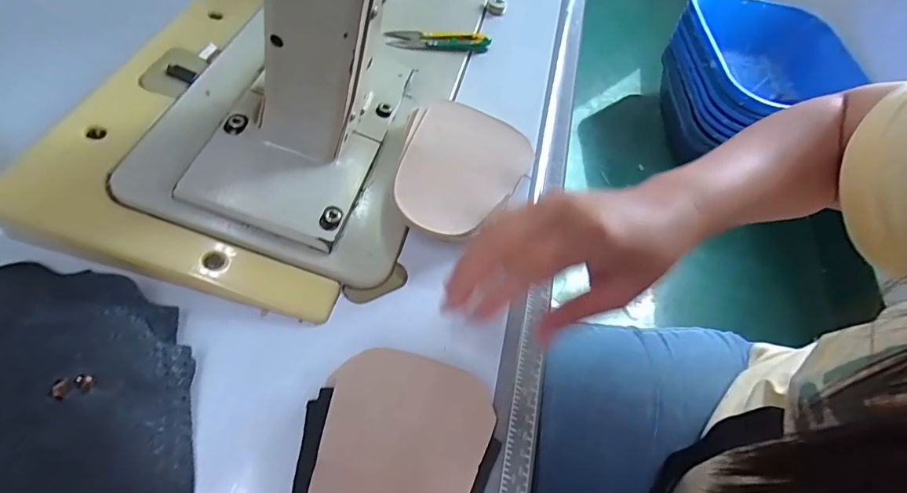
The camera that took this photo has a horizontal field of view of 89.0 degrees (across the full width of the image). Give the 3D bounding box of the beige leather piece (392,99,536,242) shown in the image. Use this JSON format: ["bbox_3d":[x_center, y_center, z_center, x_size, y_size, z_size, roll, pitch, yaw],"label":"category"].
[{"bbox_3d":[0.009,-0.057,0.329,0.091,0.009,0.127,15,53,-7],"label":"beige leather piece"}]

